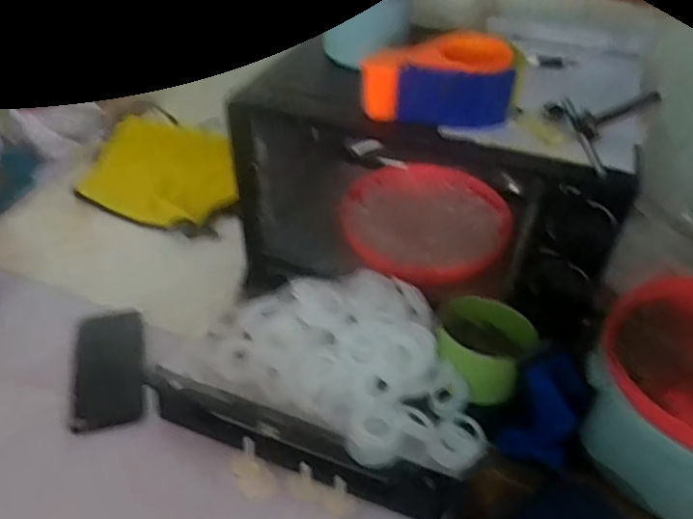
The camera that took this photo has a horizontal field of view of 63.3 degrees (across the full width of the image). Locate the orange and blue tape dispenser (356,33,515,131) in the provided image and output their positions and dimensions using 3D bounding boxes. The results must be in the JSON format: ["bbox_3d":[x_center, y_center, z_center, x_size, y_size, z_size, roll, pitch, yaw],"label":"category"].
[{"bbox_3d":[0.093,-0.189,0.582,0.144,0.059,0.097,8,42,3],"label":"orange and blue tape dispenser"}]

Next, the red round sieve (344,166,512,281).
[{"bbox_3d":[0.113,-0.070,0.781,0.215,0.042,0.230,3,42,-2],"label":"red round sieve"}]

